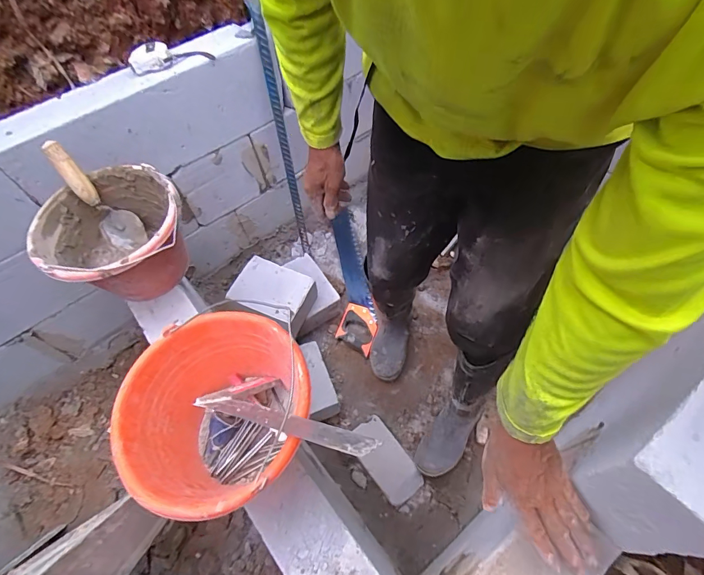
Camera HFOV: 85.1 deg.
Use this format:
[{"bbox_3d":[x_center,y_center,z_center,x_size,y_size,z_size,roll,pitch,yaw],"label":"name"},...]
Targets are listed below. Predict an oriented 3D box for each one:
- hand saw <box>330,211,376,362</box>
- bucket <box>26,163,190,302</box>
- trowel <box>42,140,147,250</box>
[{"bbox_3d":[-0.010,-0.040,1.271,0.117,0.037,0.546,-9,58,-1],"label":"hand saw"},{"bbox_3d":[-0.410,-0.082,0.700,0.226,0.153,0.237,-2,58,3],"label":"bucket"},{"bbox_3d":[-0.471,-0.163,0.711,0.066,0.230,0.052,1,47,27],"label":"trowel"}]

